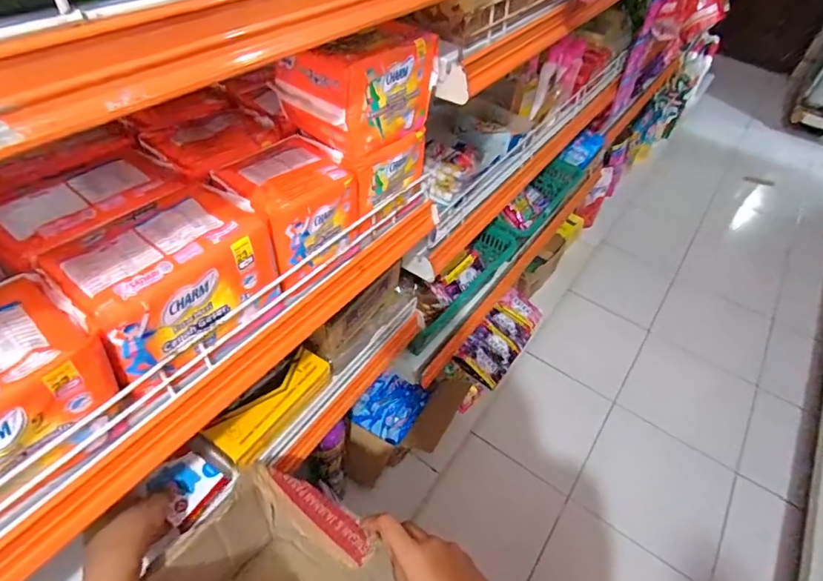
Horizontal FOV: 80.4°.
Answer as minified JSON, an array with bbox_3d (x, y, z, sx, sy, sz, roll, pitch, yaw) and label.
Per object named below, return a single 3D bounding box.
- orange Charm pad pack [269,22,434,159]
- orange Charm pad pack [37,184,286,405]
[{"bbox_3d":[-0.046,-0.191,0.439,0.089,0.085,0.115,35,53,24],"label":"orange Charm pad pack"},{"bbox_3d":[-0.178,-0.006,0.366,0.082,0.092,0.133,31,51,20],"label":"orange Charm pad pack"}]

